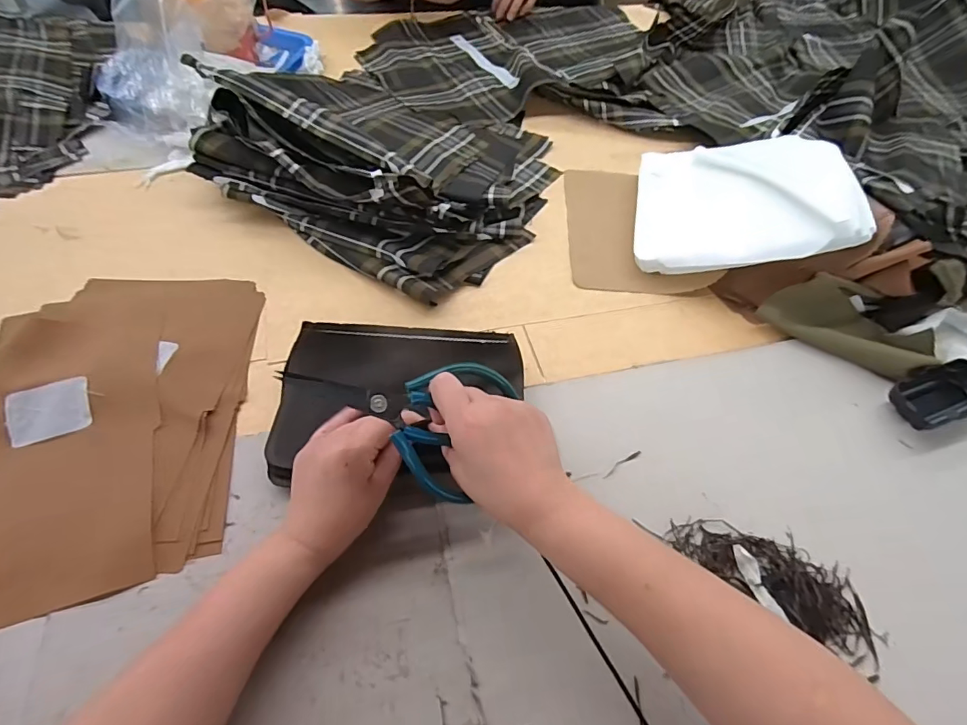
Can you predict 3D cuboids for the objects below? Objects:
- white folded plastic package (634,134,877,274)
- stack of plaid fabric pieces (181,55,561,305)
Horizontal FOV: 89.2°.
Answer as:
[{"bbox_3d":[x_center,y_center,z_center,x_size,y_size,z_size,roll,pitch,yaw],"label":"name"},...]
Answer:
[{"bbox_3d":[0.308,-0.203,0.592,0.231,0.024,0.204,-2,57,25],"label":"white folded plastic package"},{"bbox_3d":[-0.119,-0.302,0.655,0.436,0.101,0.385,28,58,16],"label":"stack of plaid fabric pieces"}]

